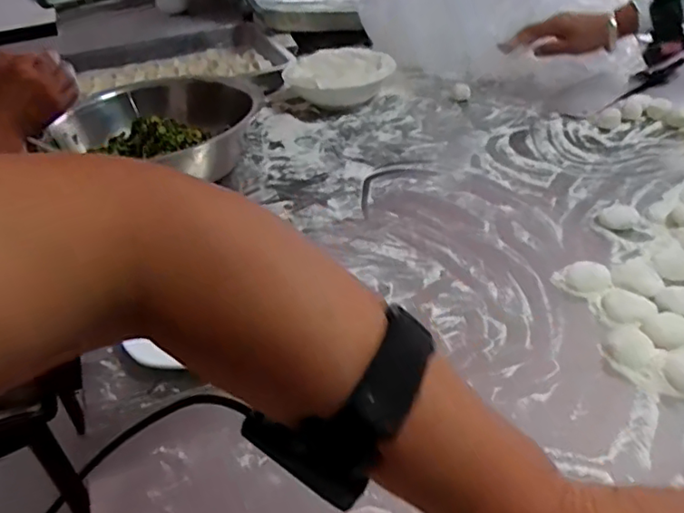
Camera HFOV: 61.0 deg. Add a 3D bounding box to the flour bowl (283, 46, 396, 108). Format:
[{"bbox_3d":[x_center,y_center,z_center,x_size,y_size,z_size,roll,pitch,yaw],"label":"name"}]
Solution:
[{"bbox_3d":[-0.014,-0.285,0.921,0.155,0.063,0.153,-4,37,3],"label":"flour bowl"}]

